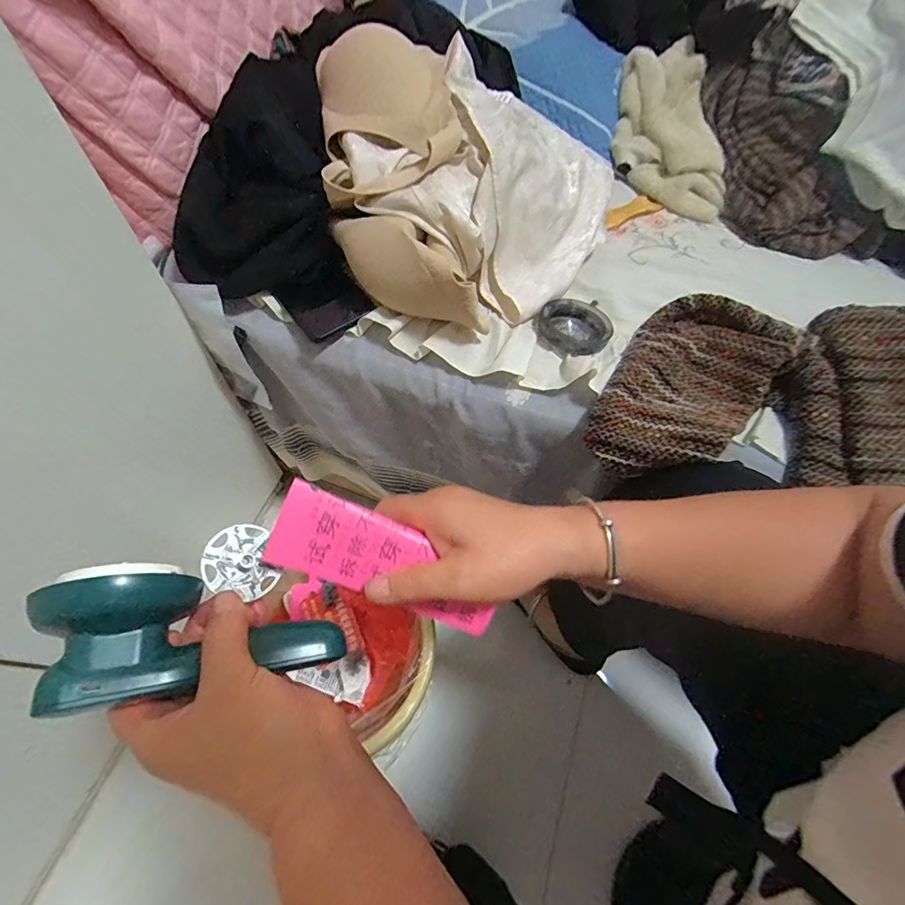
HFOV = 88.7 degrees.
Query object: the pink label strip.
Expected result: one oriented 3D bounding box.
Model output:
[{"bbox_3d":[-0.037,0.066,0.280,0.139,0.005,0.050,23,93,-8],"label":"pink label strip"}]

